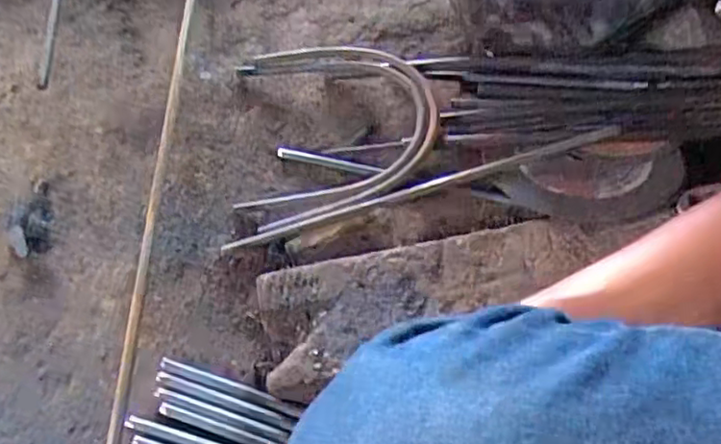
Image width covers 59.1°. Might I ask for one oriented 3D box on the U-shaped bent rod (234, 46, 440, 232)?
[{"bbox_3d":[-0.029,-0.113,0.764,0.238,0.047,0.260,0,64,0],"label":"U-shaped bent rod"}]

